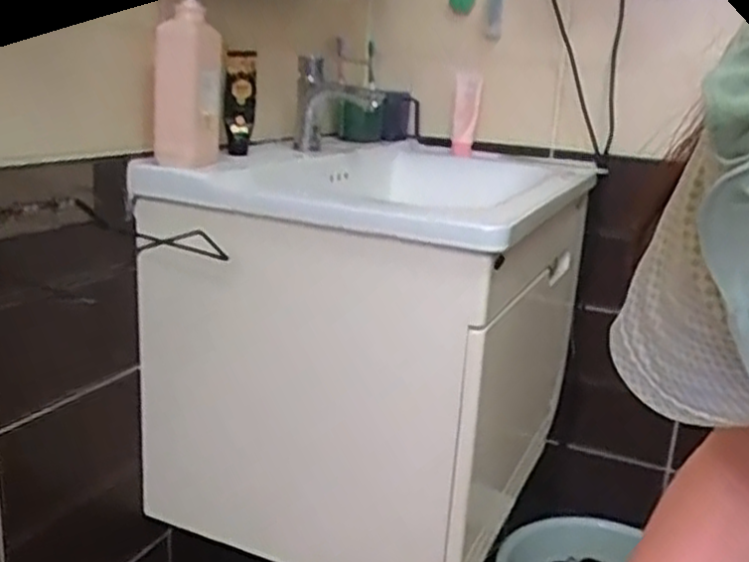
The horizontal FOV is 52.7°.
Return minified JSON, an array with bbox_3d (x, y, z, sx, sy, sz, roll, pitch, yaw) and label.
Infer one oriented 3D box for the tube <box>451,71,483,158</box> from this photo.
[{"bbox_3d":[0.170,-0.310,1.408,0.043,0.149,0.029,9,15,21],"label":"tube"}]

